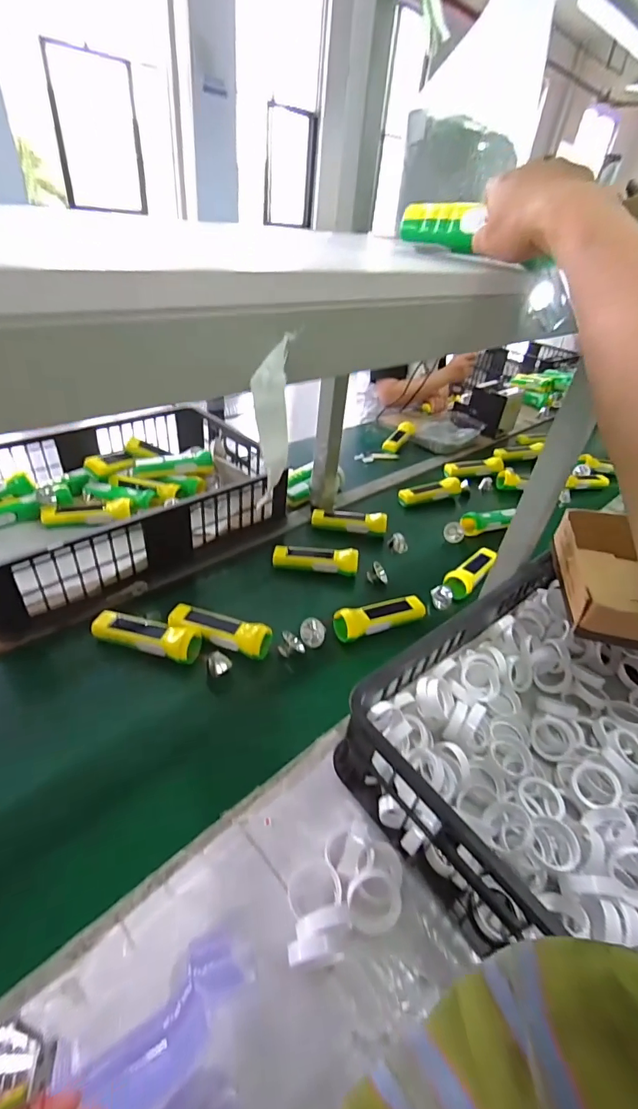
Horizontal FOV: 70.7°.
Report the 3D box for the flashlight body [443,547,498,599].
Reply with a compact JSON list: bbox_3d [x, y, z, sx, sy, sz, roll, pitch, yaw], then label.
[{"bbox_3d":[0.304,0.033,0.892,0.059,0.046,0.142,29,42,32],"label":"flashlight body"}]

